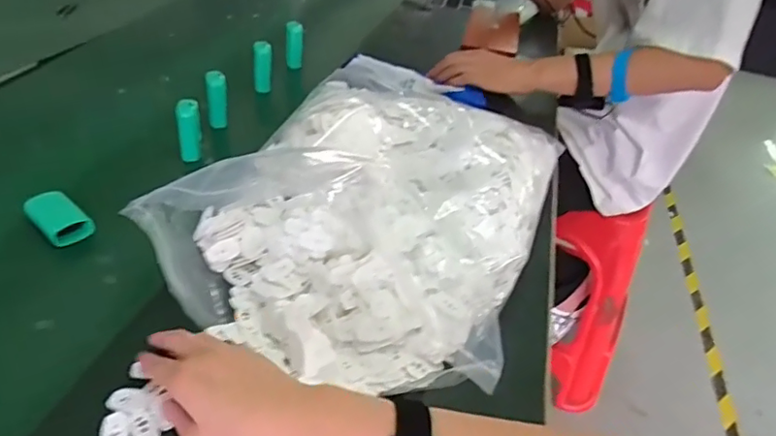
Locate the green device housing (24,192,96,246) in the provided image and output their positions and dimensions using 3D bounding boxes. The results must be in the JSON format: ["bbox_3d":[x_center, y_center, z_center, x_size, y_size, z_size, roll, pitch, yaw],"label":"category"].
[{"bbox_3d":[-0.322,-0.001,0.570,0.065,0.022,0.041,32,42,28],"label":"green device housing"}]

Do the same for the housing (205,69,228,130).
[{"bbox_3d":[-0.222,-0.152,0.759,0.023,0.074,0.027,-4,38,-17],"label":"housing"}]

